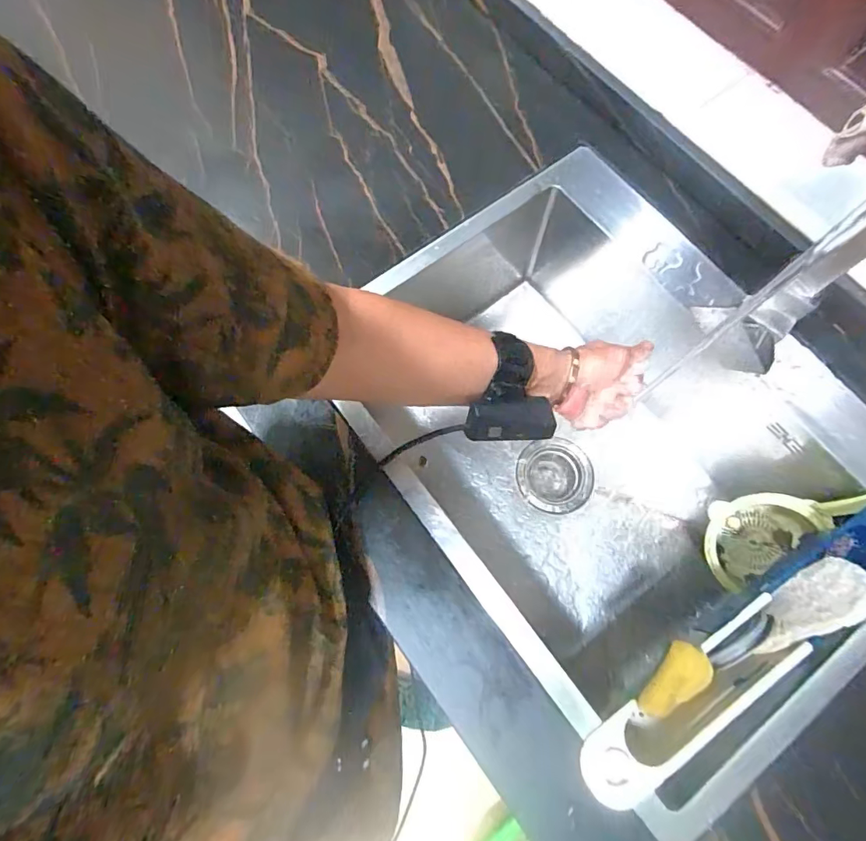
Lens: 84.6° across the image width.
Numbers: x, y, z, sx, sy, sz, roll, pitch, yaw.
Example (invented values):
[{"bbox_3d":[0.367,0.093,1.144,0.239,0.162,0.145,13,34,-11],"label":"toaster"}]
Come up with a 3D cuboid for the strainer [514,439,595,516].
[{"bbox_3d":[0.180,0.089,0.721,0.107,0.053,0.106,0,74,0],"label":"strainer"}]

